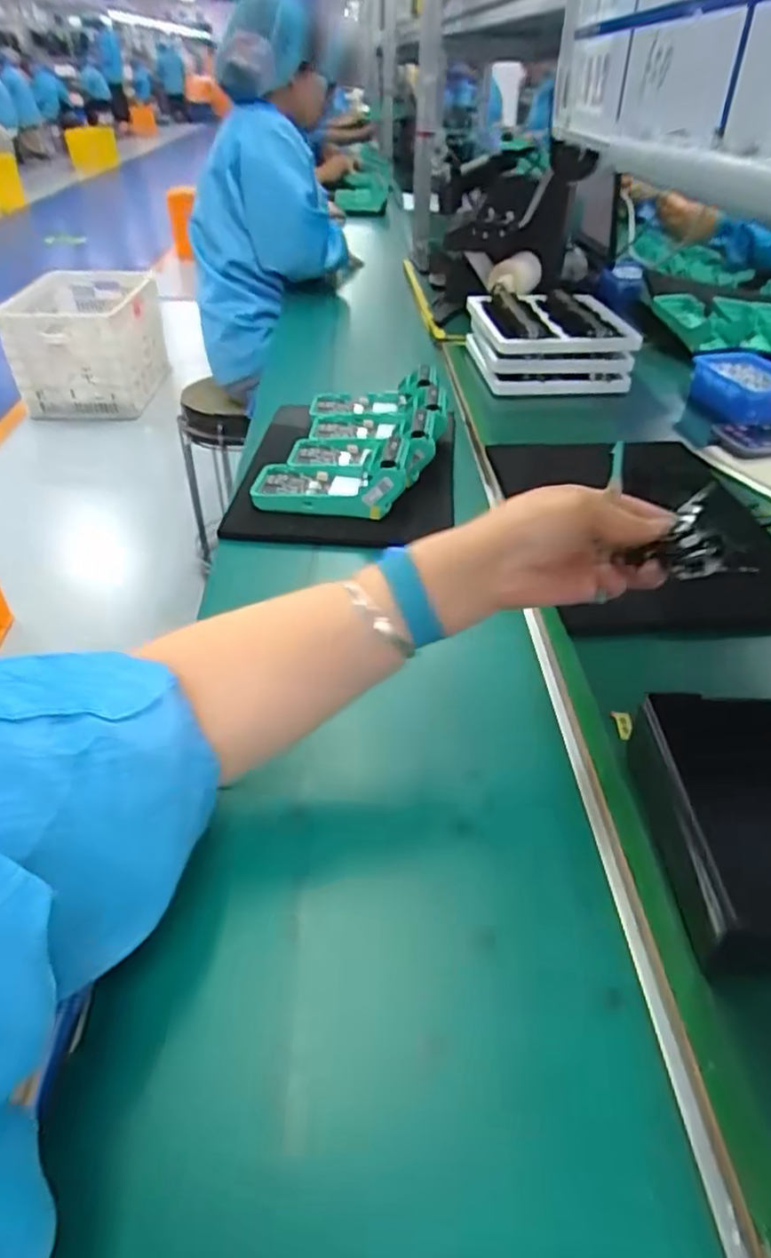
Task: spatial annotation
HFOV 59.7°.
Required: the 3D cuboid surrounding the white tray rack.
[{"bbox_3d":[0.244,-0.444,1.027,0.213,0.082,0.208,-1,41,-6],"label":"white tray rack"}]

